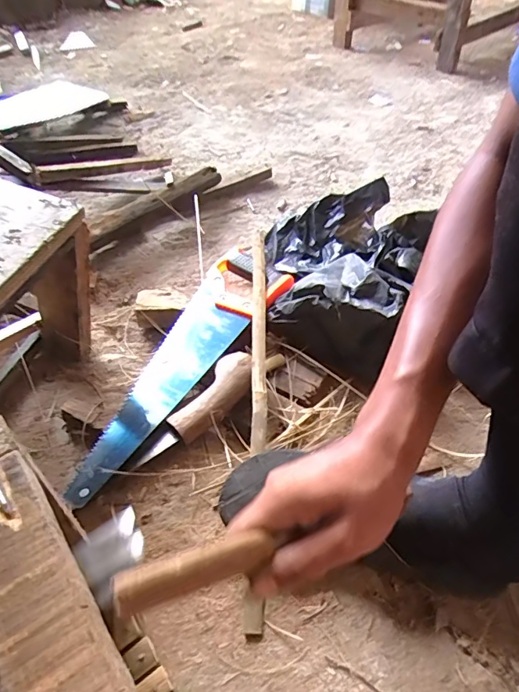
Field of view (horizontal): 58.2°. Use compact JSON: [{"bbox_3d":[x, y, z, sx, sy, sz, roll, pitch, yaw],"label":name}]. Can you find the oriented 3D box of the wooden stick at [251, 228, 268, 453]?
[{"bbox_3d":[0.000,-0.031,0.597,0.016,0.018,0.364,-1,47,1],"label":"wooden stick"}]

